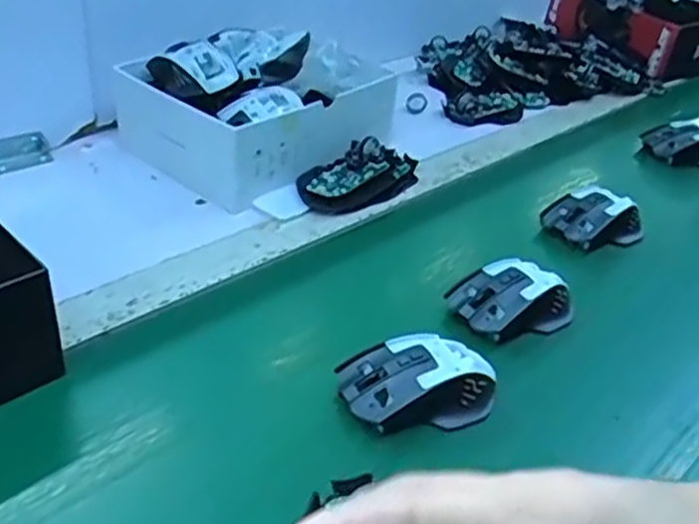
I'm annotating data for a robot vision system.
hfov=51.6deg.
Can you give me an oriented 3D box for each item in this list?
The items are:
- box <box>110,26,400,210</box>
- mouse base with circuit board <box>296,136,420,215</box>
[{"bbox_3d":[-0.091,-0.176,0.774,0.202,0.104,0.248,30,40,29],"label":"box"},{"bbox_3d":[0.016,-0.094,0.733,0.151,0.039,0.074,-25,46,-39],"label":"mouse base with circuit board"}]

